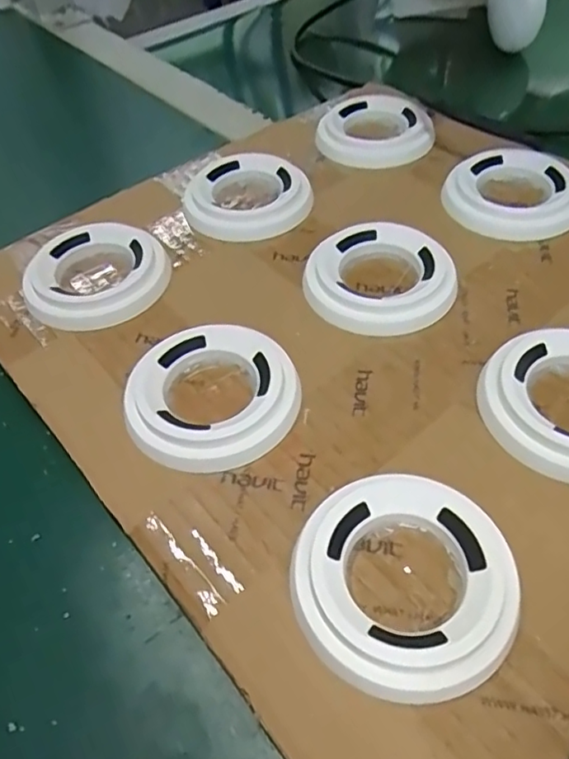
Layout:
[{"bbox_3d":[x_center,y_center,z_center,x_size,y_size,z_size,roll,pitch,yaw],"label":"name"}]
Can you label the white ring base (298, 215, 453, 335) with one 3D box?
[{"bbox_3d":[0.045,-0.049,0.285,0.068,0.013,0.065,-1,51,2],"label":"white ring base"}]

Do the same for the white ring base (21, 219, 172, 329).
[{"bbox_3d":[-0.093,-0.054,0.295,0.069,0.012,0.064,-17,52,-11],"label":"white ring base"}]

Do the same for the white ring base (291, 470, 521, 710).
[{"bbox_3d":[0.038,0.065,0.192,0.068,0.013,0.069,-1,51,2],"label":"white ring base"}]

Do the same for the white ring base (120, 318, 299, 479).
[{"bbox_3d":[-0.030,0.006,0.244,0.069,0.012,0.066,-1,51,2],"label":"white ring base"}]

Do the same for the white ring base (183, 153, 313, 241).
[{"bbox_3d":[-0.021,-0.103,0.335,0.067,0.012,0.067,-1,51,2],"label":"white ring base"}]

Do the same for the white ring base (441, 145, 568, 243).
[{"bbox_3d":[0.124,-0.103,0.323,0.069,0.014,0.065,11,53,11],"label":"white ring base"}]

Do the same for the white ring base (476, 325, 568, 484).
[{"bbox_3d":[0.114,0.009,0.232,0.067,0.014,0.068,-1,51,2],"label":"white ring base"}]

